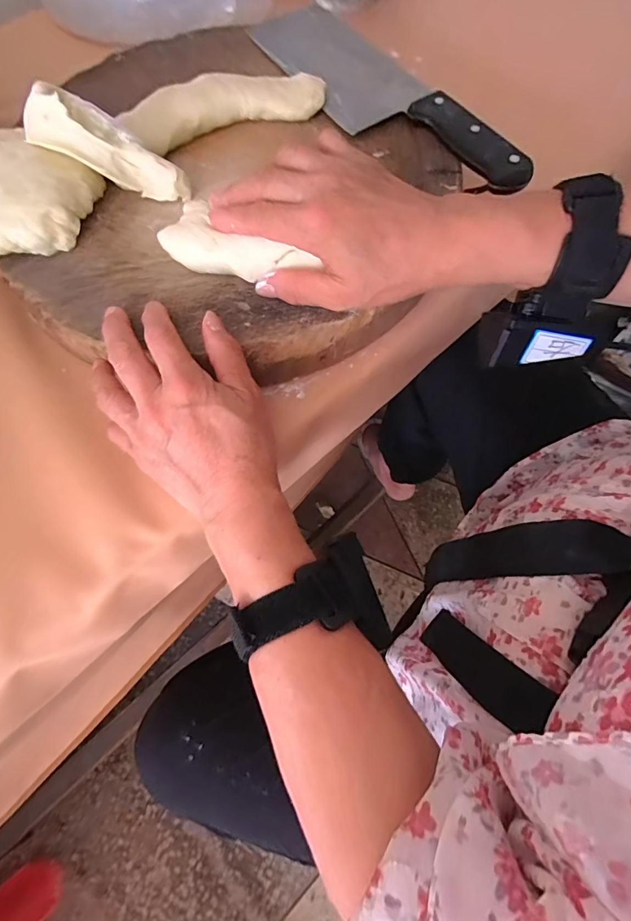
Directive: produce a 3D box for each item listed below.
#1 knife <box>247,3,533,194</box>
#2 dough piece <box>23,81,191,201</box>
[{"bbox_3d":[0.047,-0.293,0.338,0.075,0.017,0.277,-30,71,-10],"label":"knife"},{"bbox_3d":[-0.140,-0.216,0.295,0.106,0.026,0.035,22,68,-18],"label":"dough piece"}]

